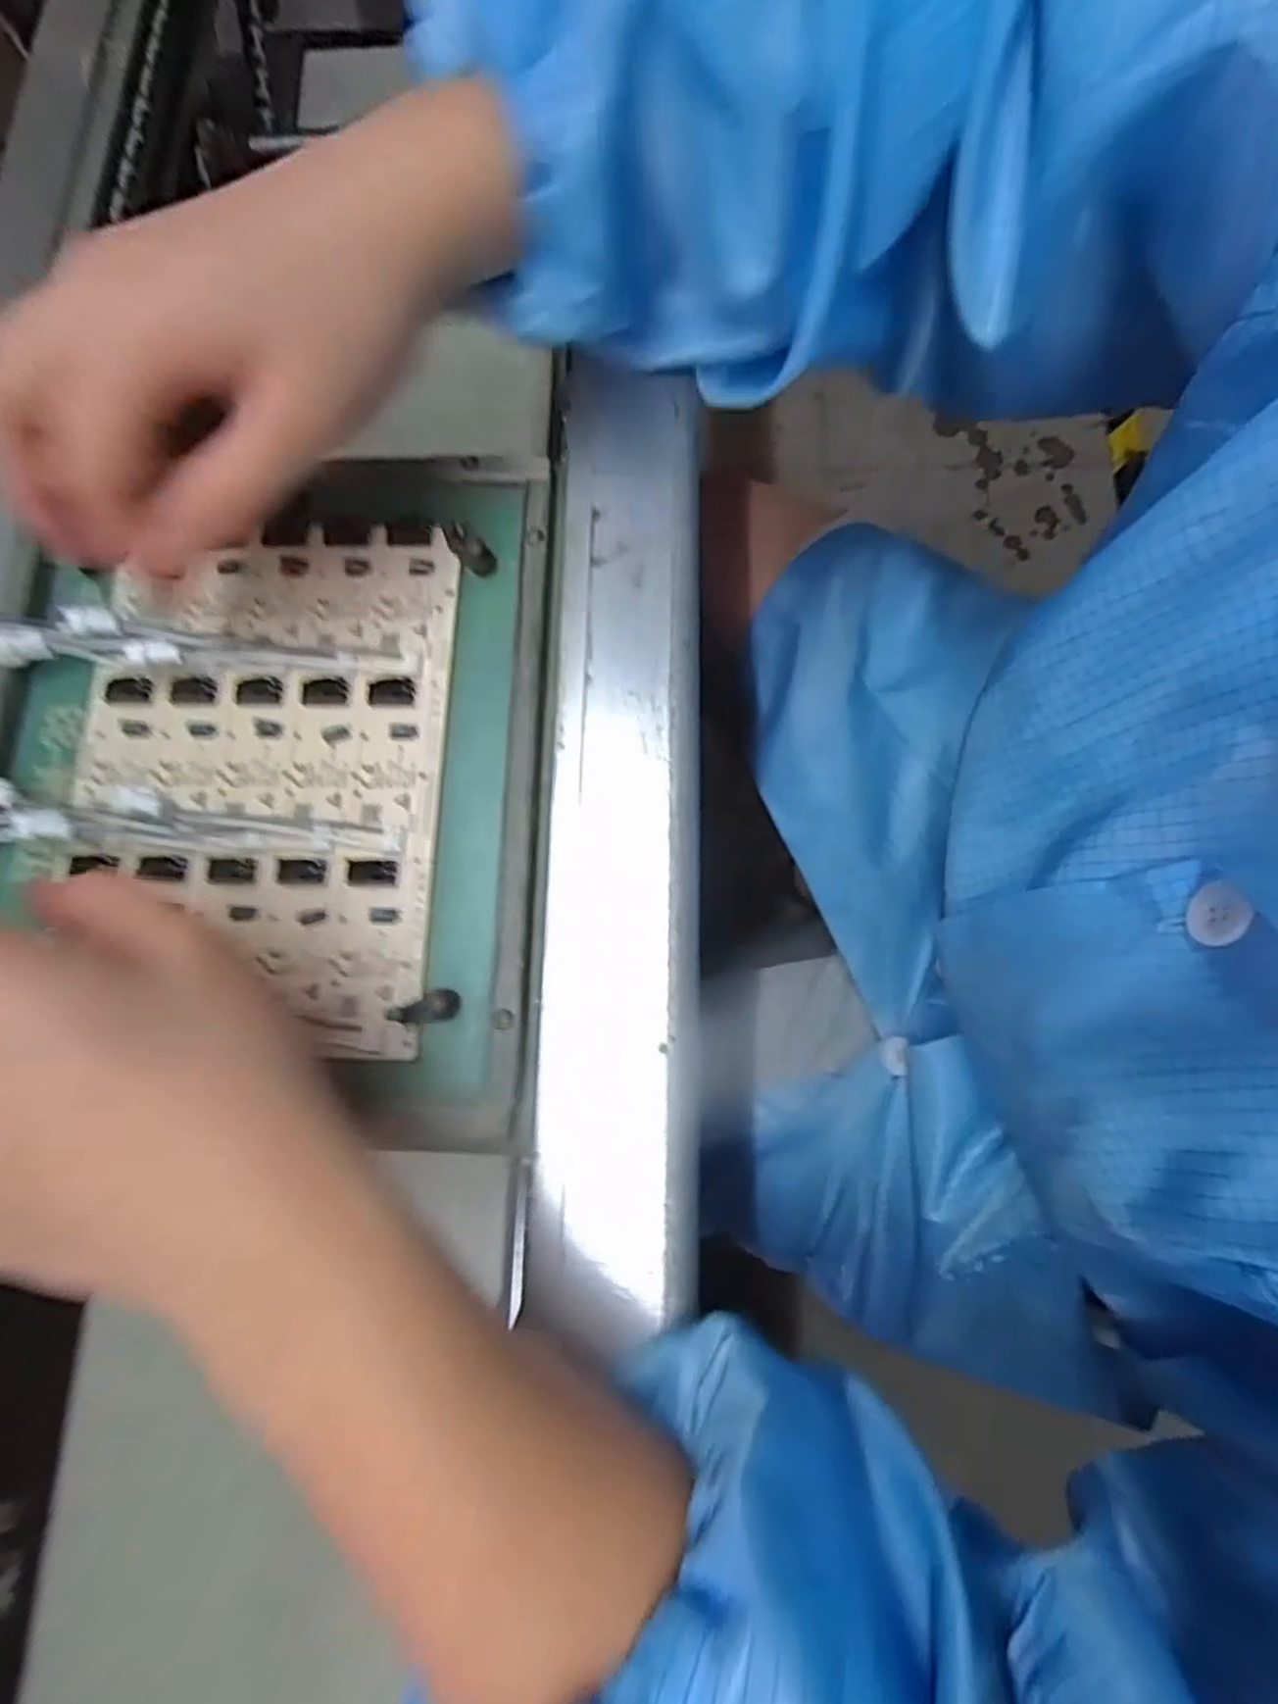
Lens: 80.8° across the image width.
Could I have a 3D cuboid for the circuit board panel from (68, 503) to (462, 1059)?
[{"bbox_3d":[-0.132,-0.032,0.260,0.124,0.013,0.190,1,78,2],"label":"circuit board panel"}]

